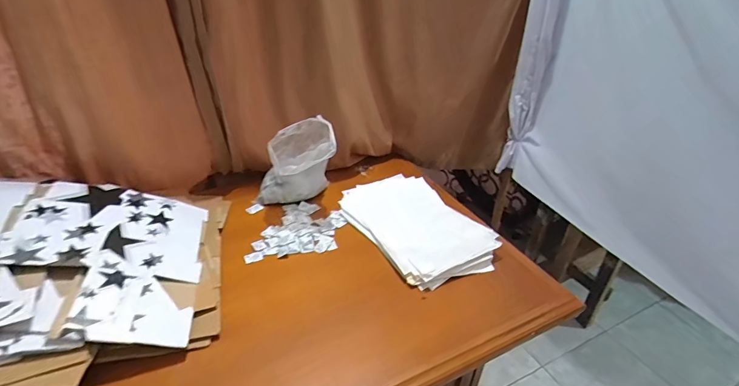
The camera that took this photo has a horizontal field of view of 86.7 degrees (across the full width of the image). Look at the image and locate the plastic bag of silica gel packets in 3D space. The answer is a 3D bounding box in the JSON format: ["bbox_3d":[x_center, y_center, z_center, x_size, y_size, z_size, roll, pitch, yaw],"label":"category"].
[{"bbox_3d":[-0.193,-0.064,1.004,0.190,0.251,0.164,-3,33,-12],"label":"plastic bag of silica gel packets"}]

